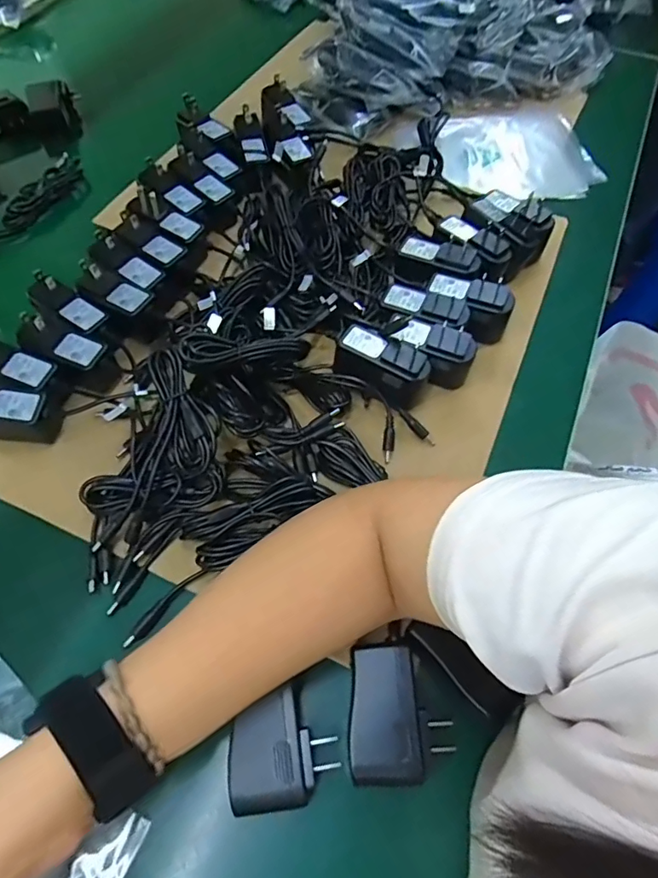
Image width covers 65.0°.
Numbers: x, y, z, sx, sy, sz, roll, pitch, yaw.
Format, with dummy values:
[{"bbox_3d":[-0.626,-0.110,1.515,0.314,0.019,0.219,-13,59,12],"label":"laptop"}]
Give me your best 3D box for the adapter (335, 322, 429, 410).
[{"bbox_3d":[0.041,-0.055,0.410,0.072,0.048,0.043,31,64,15],"label":"adapter"}]

